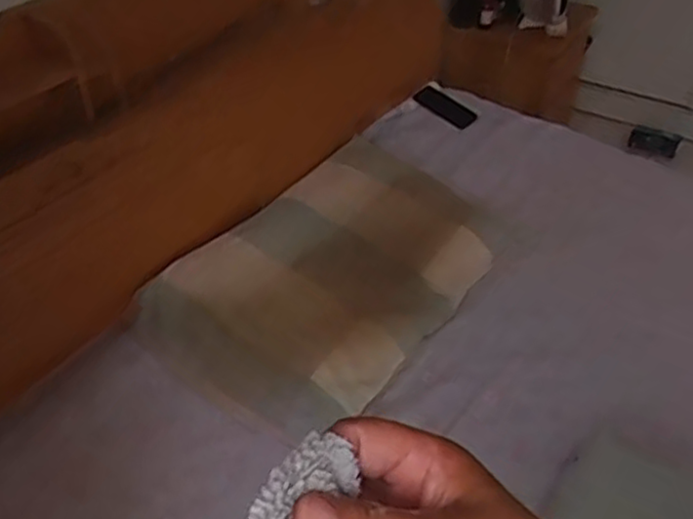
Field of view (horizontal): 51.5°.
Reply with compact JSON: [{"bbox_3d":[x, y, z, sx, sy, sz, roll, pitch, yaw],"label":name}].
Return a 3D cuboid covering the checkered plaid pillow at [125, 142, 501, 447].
[{"bbox_3d":[-0.011,0.024,1.302,0.407,0.160,0.654,24,46,24],"label":"checkered plaid pillow"}]

